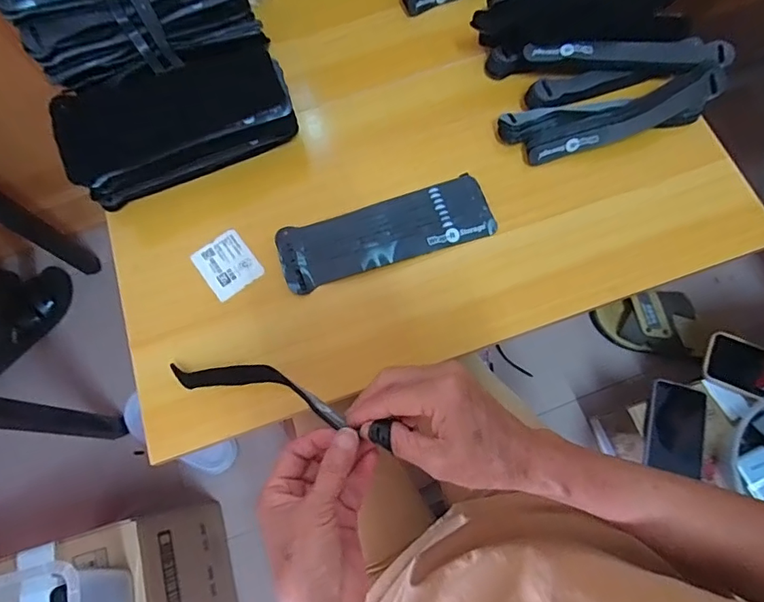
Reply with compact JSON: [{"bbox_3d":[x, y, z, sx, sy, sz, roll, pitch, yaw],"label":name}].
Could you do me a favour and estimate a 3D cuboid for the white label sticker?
[{"bbox_3d":[-0.146,-0.035,0.457,0.049,0.004,0.060,-36,73,-10],"label":"white label sticker"}]

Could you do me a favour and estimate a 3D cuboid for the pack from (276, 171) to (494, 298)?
[{"bbox_3d":[0.004,-0.065,0.456,0.199,0.009,0.066,-18,72,-4],"label":"pack"}]

